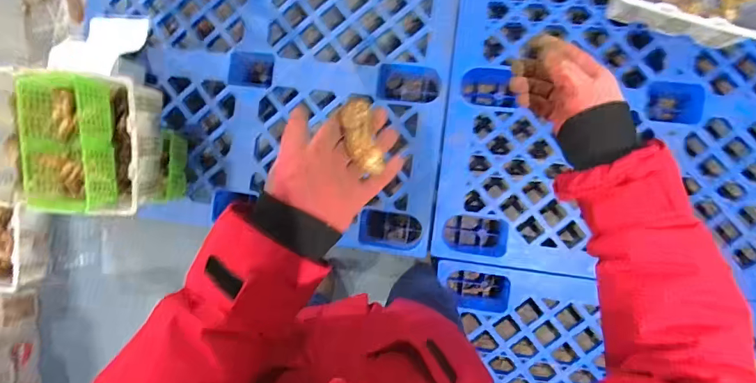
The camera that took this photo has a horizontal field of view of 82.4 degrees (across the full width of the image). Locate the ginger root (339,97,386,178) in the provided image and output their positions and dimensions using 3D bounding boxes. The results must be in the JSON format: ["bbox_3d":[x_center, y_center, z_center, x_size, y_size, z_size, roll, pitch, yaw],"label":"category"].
[{"bbox_3d":[-0.015,-0.053,0.407,0.026,0.025,0.068,-12,108,9],"label":"ginger root"}]

